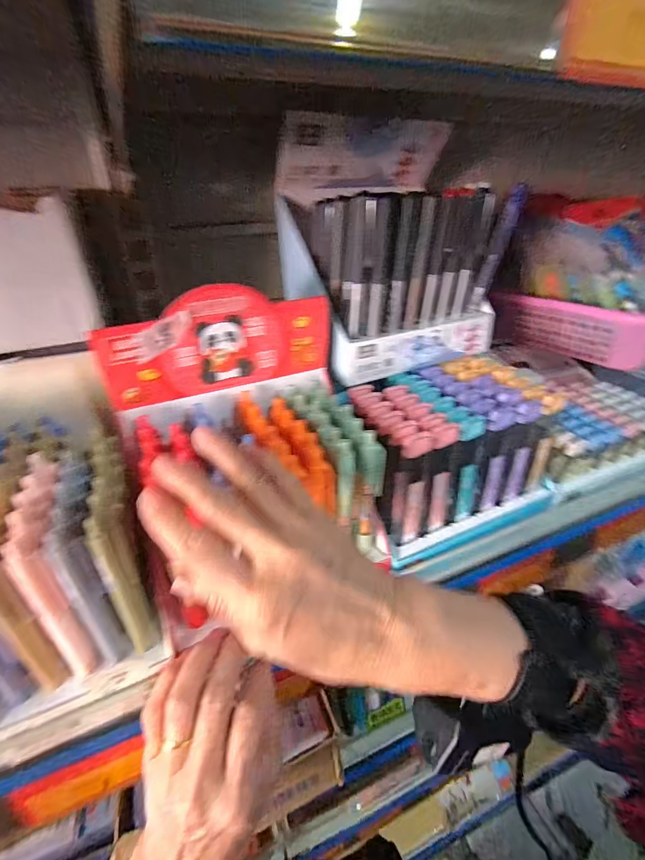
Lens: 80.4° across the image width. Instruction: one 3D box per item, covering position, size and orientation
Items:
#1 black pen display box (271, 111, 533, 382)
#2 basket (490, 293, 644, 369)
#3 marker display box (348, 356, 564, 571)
[{"bbox_3d":[0.058,-0.158,0.348,0.171,0.180,0.130,-15,36,-21],"label":"black pen display box"},{"bbox_3d":[0.379,-0.147,0.474,0.247,0.064,0.180,-16,36,-23],"label":"basket"},{"bbox_3d":[0.108,0.016,0.341,0.164,0.112,0.106,-15,36,-21],"label":"marker display box"}]

